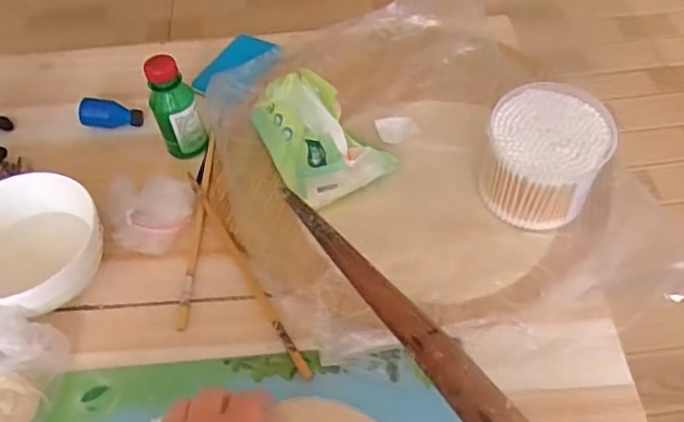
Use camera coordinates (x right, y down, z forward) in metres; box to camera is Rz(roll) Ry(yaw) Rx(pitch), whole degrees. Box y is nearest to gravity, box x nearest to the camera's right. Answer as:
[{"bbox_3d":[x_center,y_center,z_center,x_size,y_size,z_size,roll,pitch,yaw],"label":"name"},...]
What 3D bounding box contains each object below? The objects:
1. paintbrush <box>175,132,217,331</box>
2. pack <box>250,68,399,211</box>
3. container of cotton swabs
[{"bbox_3d":[-0.128,0.012,0.563,0.009,0.012,0.200,0,52,2],"label":"paintbrush"},{"bbox_3d":[-0.020,-0.072,0.561,0.090,0.058,0.127,-24,55,-14],"label":"pack"},{"bbox_3d":[0.167,-0.044,0.521,0.093,0.074,0.100,14,55,14],"label":"container of cotton swabs"}]

